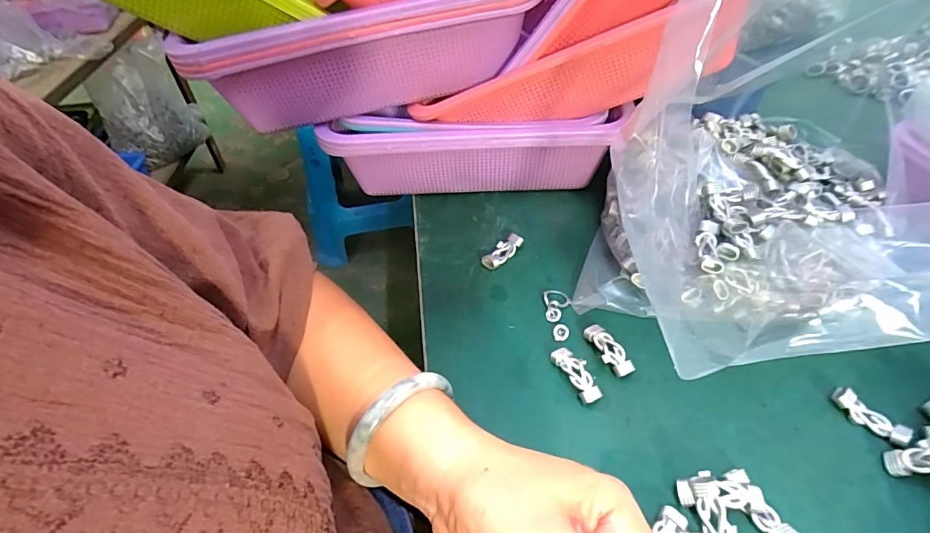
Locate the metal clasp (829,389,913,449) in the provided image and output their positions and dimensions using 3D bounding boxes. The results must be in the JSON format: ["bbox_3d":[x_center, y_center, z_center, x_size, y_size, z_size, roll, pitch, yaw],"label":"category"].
[{"bbox_3d":[0.272,0.100,0.309,0.014,0.012,0.045,-33,52,-24],"label":"metal clasp"}]

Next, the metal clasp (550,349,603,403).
[{"bbox_3d":[0.082,0.078,0.338,0.017,0.009,0.046,-23,49,-17],"label":"metal clasp"}]

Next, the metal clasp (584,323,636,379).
[{"bbox_3d":[0.108,0.063,0.350,0.017,0.010,0.046,-22,48,-16],"label":"metal clasp"}]

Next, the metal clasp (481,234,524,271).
[{"bbox_3d":[0.034,-0.013,0.428,0.017,0.012,0.044,33,57,31],"label":"metal clasp"}]

